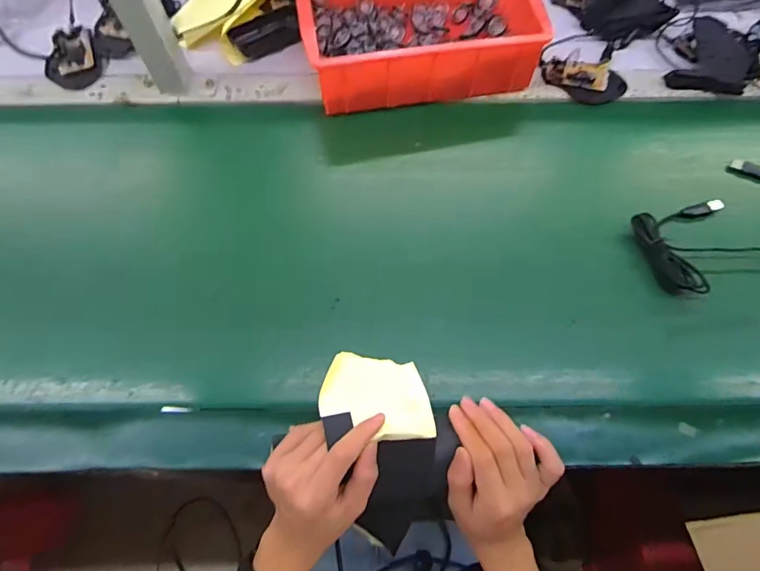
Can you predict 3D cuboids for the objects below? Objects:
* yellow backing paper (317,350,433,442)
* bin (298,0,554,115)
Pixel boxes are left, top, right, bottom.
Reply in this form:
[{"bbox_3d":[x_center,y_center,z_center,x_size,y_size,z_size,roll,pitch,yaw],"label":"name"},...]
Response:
[{"bbox_3d":[-0.003,0.097,0.413,0.099,0.012,0.078,7,48,-14],"label":"yellow backing paper"},{"bbox_3d":[0.049,-0.344,0.606,0.295,0.080,0.209,-6,66,-3],"label":"bin"}]

